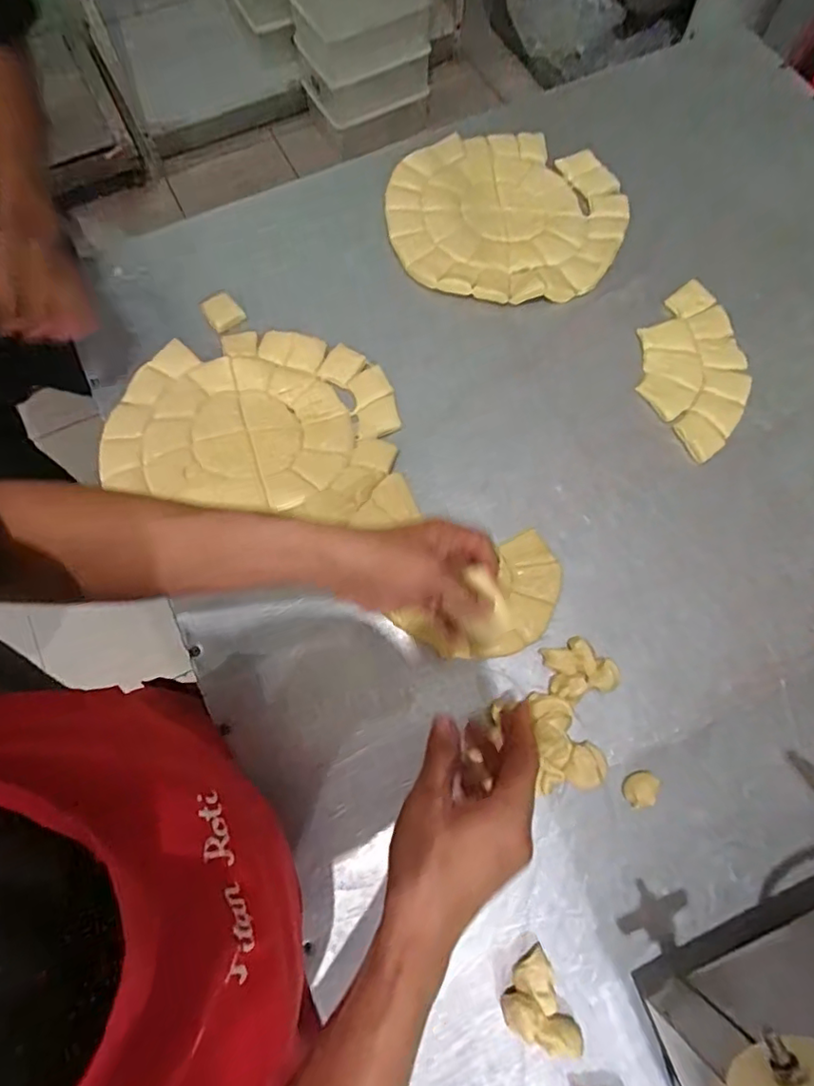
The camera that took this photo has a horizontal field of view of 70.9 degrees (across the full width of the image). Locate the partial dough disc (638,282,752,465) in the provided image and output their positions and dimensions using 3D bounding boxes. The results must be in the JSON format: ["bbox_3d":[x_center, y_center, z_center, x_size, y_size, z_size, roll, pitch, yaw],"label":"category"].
[{"bbox_3d":[0.331,-0.202,0.661,0.116,0.004,0.225,7,72,3],"label":"partial dough disc"}]

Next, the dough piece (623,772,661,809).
[{"bbox_3d":[0.212,0.223,0.520,0.030,0.028,0.025,-18,73,-6],"label":"dough piece"}]

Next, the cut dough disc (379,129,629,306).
[{"bbox_3d":[0.127,-0.426,0.736,0.296,0.010,0.267,9,72,3],"label":"cut dough disc"}]

